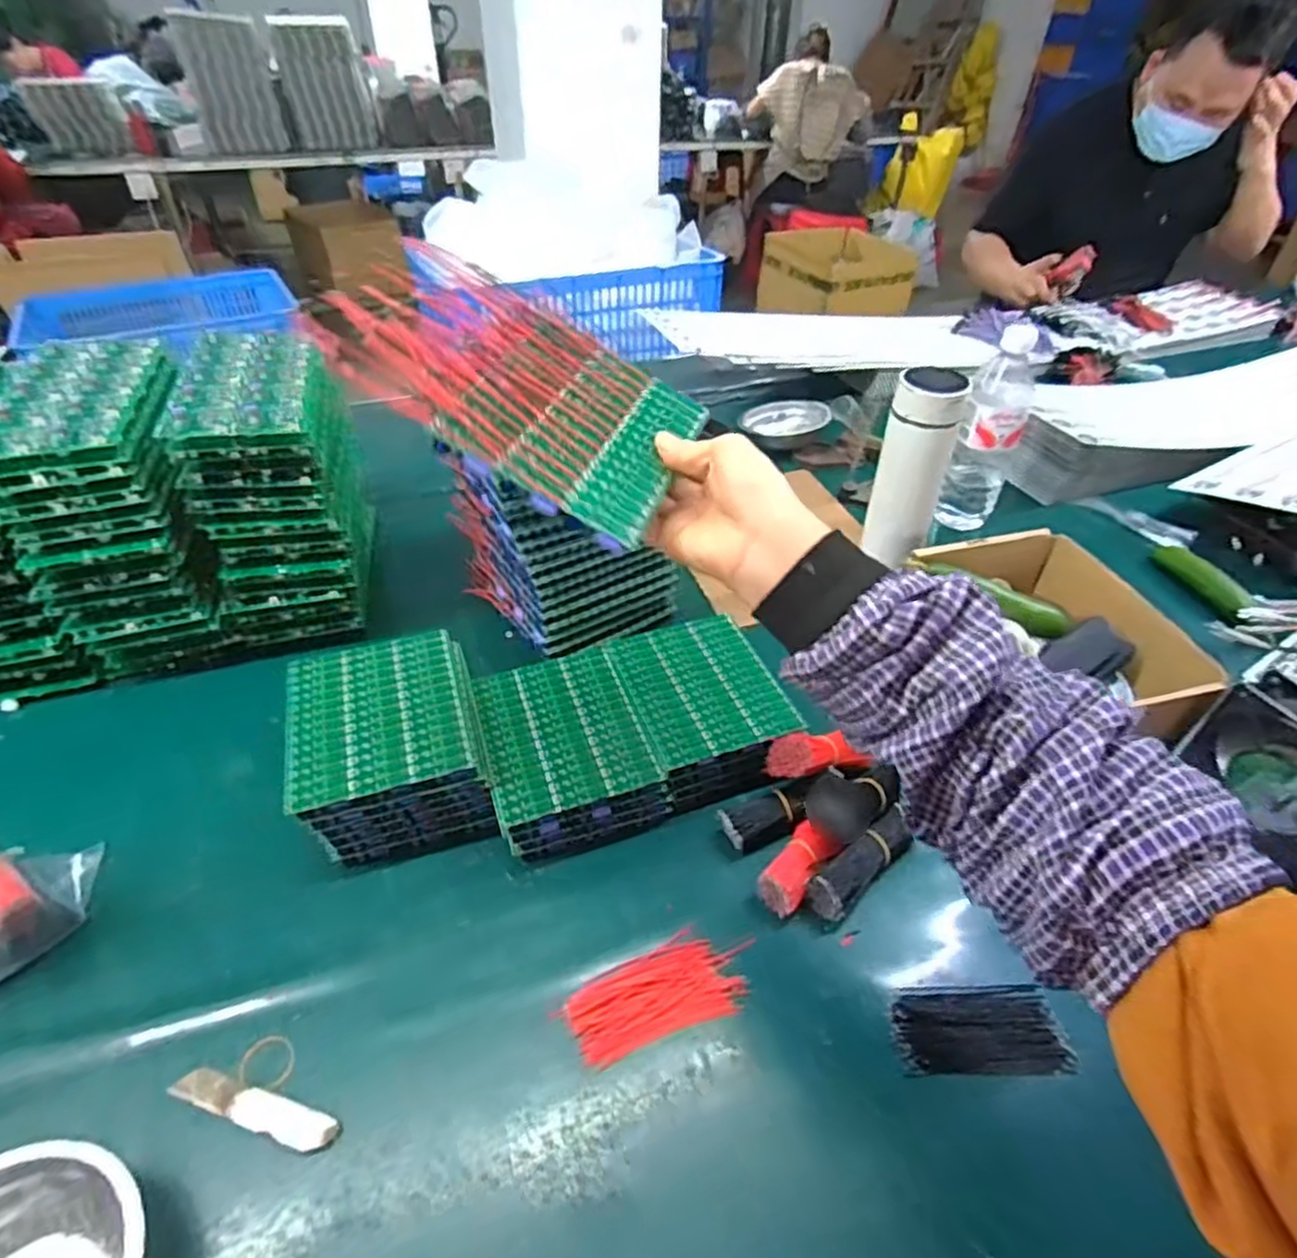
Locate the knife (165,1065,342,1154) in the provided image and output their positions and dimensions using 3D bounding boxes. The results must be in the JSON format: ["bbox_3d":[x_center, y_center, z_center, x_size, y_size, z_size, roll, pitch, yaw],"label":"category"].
[{"bbox_3d":[-0.226,0.274,0.399,0.099,0.004,0.019,13,43,12],"label":"knife"}]

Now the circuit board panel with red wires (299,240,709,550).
[{"bbox_3d":[-0.069,-0.145,0.403,0.197,0.012,0.142,32,52,-8],"label":"circuit board panel with red wires"}]

